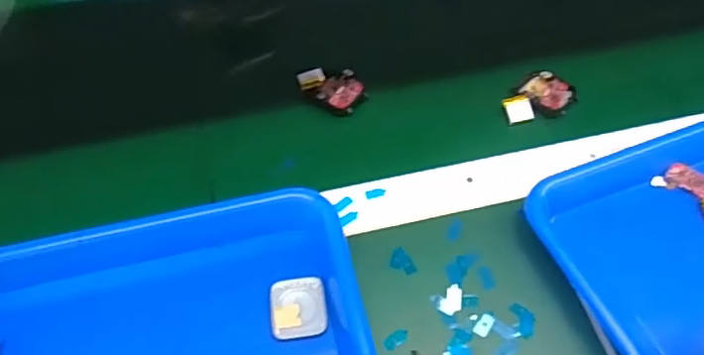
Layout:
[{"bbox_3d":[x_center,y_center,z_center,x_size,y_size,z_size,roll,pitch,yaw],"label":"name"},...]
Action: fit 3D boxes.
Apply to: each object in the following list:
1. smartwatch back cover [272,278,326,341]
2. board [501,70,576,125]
[{"bbox_3d":[-0.034,0.081,0.360,0.034,0.007,0.038,-7,53,-2],"label":"smartwatch back cover"},{"bbox_3d":[0.154,-0.063,0.470,0.043,0.011,0.059,36,62,25],"label":"board"}]

